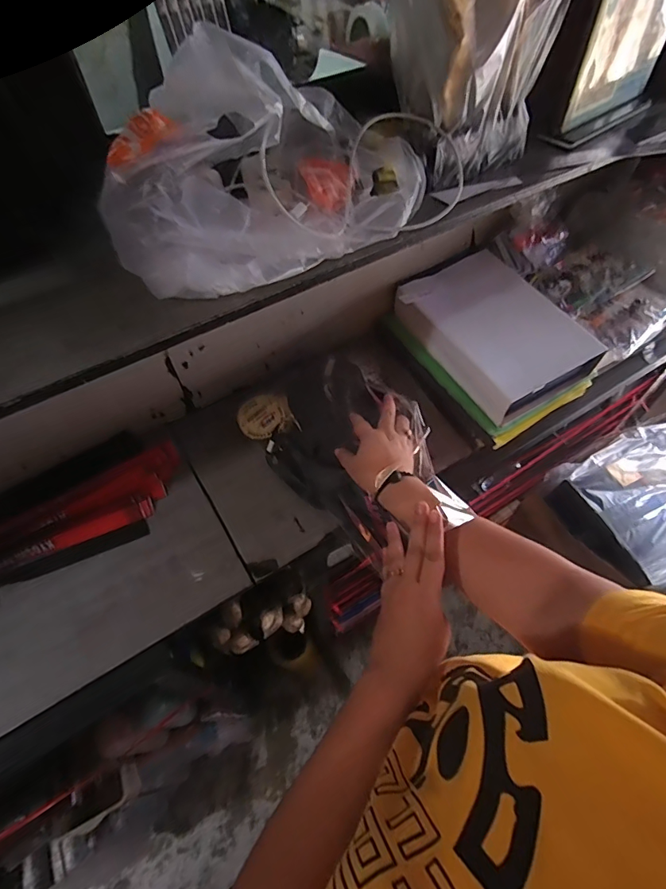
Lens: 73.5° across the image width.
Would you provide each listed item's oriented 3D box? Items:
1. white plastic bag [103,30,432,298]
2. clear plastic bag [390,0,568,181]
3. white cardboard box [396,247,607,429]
[{"bbox_3d":[-0.070,-0.303,0.465,0.346,0.156,0.197,-27,60,-17],"label":"white plastic bag"},{"bbox_3d":[0.160,-0.486,0.530,0.172,0.229,0.158,-30,61,-18],"label":"clear plastic bag"},{"bbox_3d":[0.267,-0.194,0.755,0.211,0.069,0.292,-26,60,-16],"label":"white cardboard box"}]

